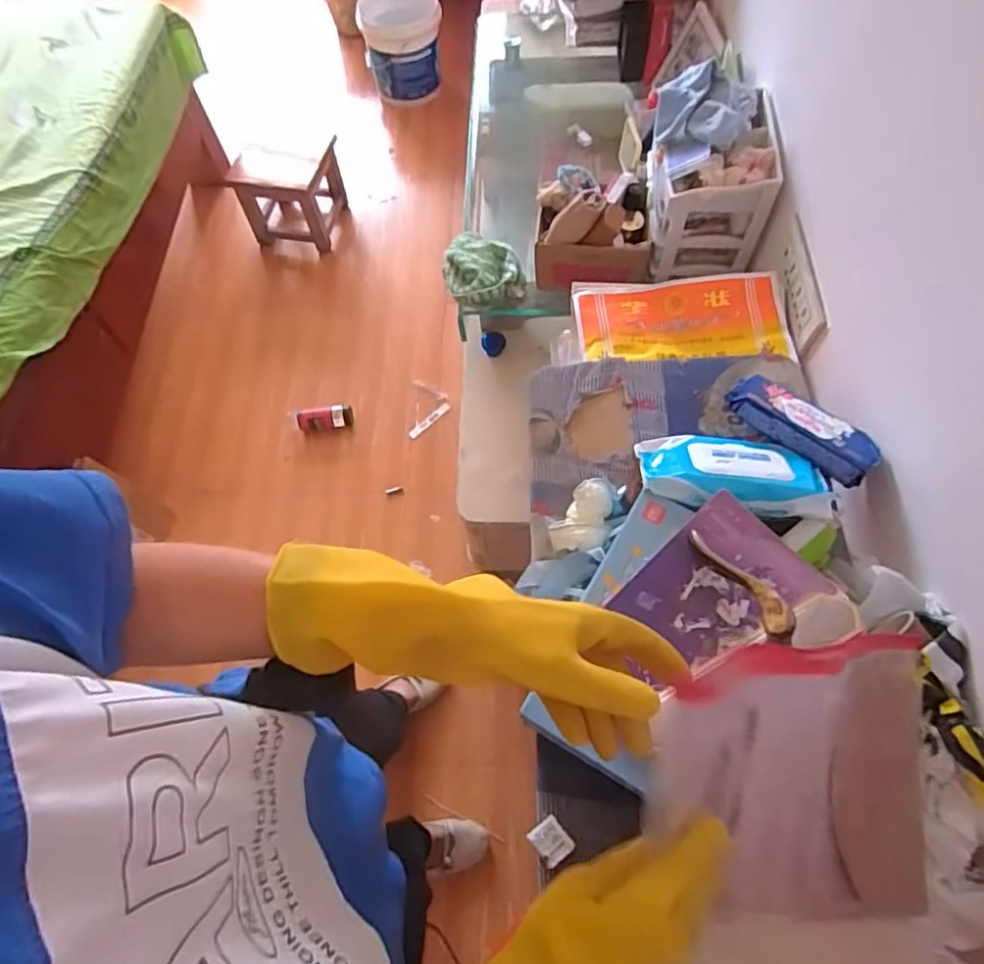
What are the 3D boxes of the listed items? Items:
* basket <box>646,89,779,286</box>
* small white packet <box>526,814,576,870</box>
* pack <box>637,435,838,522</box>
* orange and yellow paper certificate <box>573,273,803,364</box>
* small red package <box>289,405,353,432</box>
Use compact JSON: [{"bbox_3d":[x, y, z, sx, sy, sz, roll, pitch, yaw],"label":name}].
[{"bbox_3d":[0.334,-0.452,0.977,0.163,0.195,0.167,3,66,4],"label":"basket"},{"bbox_3d":[0.052,0.315,0.543,0.030,0.004,0.034,-31,54,-22],"label":"small white packet"},{"bbox_3d":[0.243,-0.003,0.636,0.180,0.055,0.101,4,39,7],"label":"pack"},{"bbox_3d":[0.260,-0.228,0.857,0.282,0.039,0.123,1,65,3],"label":"orange and yellow paper certificate"},{"bbox_3d":[-0.427,-0.153,1.569,0.155,0.063,0.064,-10,65,-2],"label":"small red package"}]

